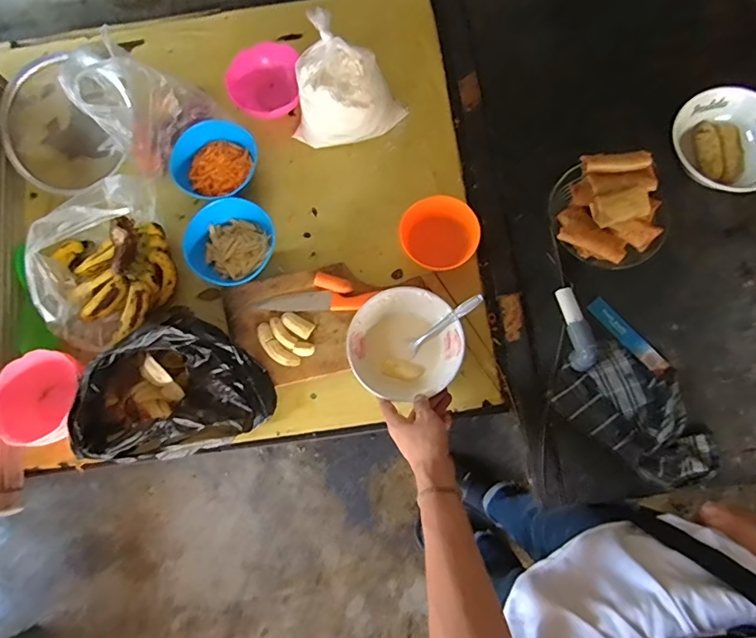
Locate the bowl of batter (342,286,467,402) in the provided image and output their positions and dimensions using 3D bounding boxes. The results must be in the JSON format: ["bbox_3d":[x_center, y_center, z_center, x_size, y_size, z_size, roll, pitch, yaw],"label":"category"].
[{"bbox_3d":[0.038,0.040,0.711,0.154,0.059,0.152,0,77,1],"label":"bowl of batter"}]

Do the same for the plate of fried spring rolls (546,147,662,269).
[{"bbox_3d":[0.320,-0.140,0.674,0.143,0.089,0.141,0,77,1],"label":"plate of fried spring rolls"}]

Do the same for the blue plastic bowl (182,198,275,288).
[{"bbox_3d":[-0.218,-0.110,0.737,0.121,0.053,0.127,0,77,1],"label":"blue plastic bowl"}]

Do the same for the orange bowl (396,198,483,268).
[{"bbox_3d":[0.088,-0.121,0.720,0.115,0.063,0.101,11,78,3],"label":"orange bowl"}]

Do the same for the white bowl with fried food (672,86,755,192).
[{"bbox_3d":[0.507,-0.251,0.720,0.157,0.056,0.149,0,77,1],"label":"white bowl with fried food"}]

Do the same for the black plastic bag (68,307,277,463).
[{"bbox_3d":[-0.269,0.105,0.664,0.220,0.119,0.210,29,79,7],"label":"black plastic bag"}]

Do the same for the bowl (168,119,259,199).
[{"bbox_3d":[-0.249,-0.242,0.760,0.118,0.044,0.114,0,77,1],"label":"bowl"}]

